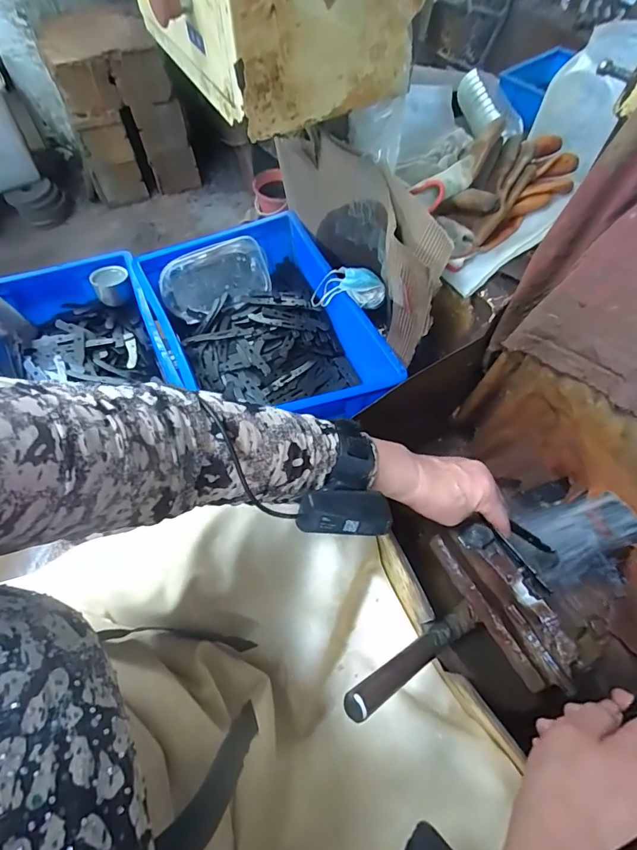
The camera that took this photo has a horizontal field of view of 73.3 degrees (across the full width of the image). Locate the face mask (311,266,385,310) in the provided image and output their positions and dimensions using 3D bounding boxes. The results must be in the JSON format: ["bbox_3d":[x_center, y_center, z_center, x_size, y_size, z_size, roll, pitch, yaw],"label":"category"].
[{"bbox_3d":[0.046,-0.219,0.706,0.121,0.074,0.045,19,63,9],"label":"face mask"}]

